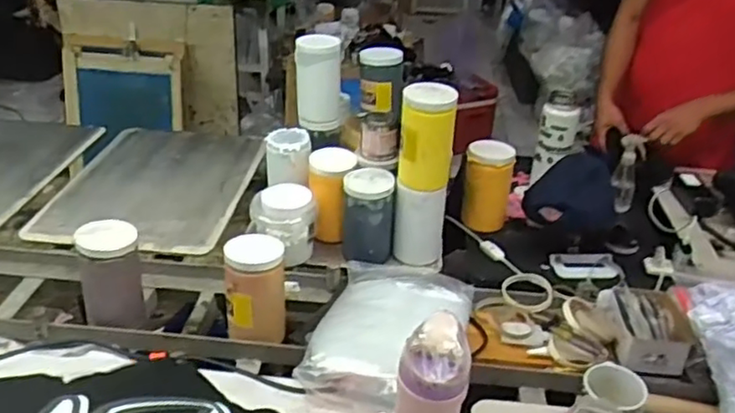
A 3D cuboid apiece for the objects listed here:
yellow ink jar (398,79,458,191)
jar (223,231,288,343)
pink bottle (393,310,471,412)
[{"bbox_3d":[0.106,-0.127,1.173,0.086,0.178,0.081,2,32,0],"label":"yellow ink jar"},{"bbox_3d":[-0.182,0.138,1.068,0.093,0.165,0.085,2,32,-1],"label":"jar"},{"bbox_3d":[0.069,0.258,0.780,0.078,0.279,0.066,10,32,13],"label":"pink bottle"}]

